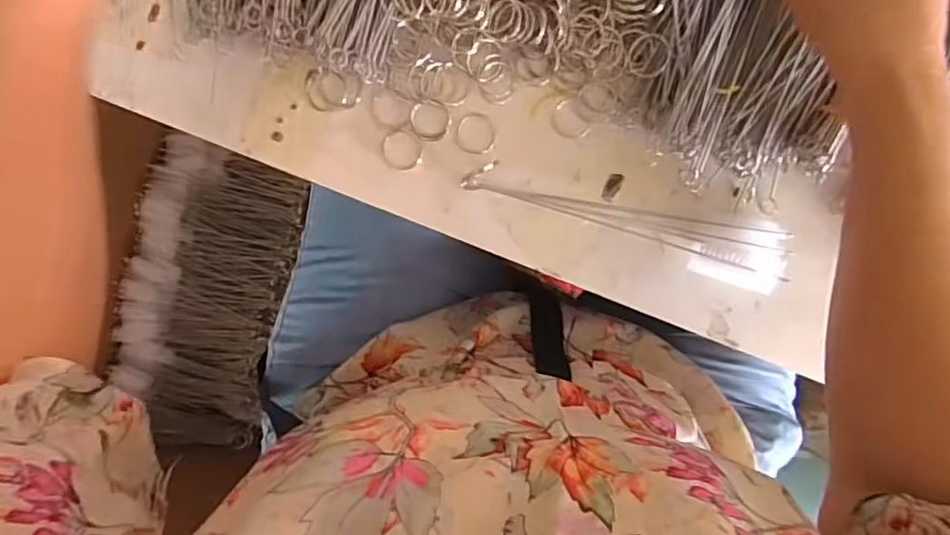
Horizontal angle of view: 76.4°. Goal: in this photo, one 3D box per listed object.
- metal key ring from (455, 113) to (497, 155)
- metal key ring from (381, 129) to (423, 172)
[{"bbox_3d":[0.001,-0.082,0.372,0.025,0.004,0.025,-1,95,-6],"label":"metal key ring"},{"bbox_3d":[-0.045,-0.072,0.370,0.025,0.004,0.025,-1,95,-6],"label":"metal key ring"}]

